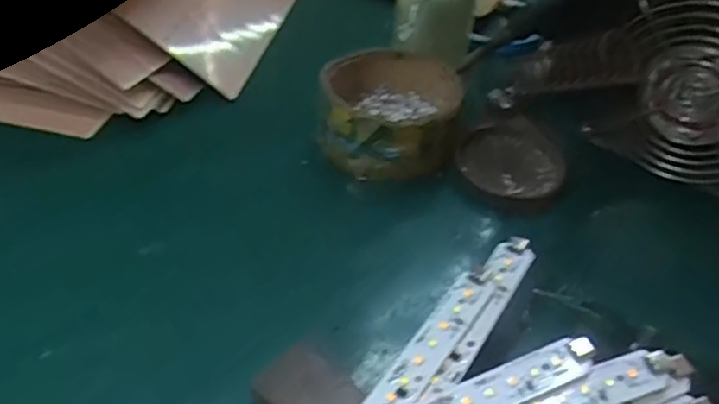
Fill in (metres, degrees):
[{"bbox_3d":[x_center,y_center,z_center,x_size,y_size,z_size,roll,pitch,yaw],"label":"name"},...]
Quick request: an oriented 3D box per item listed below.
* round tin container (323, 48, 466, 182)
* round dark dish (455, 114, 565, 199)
[{"bbox_3d":[0.018,-0.057,0.400,0.084,0.046,0.089,1,43,-6],"label":"round tin container"},{"bbox_3d":[0.093,-0.025,0.387,0.057,0.019,0.061,3,43,-3],"label":"round dark dish"}]

